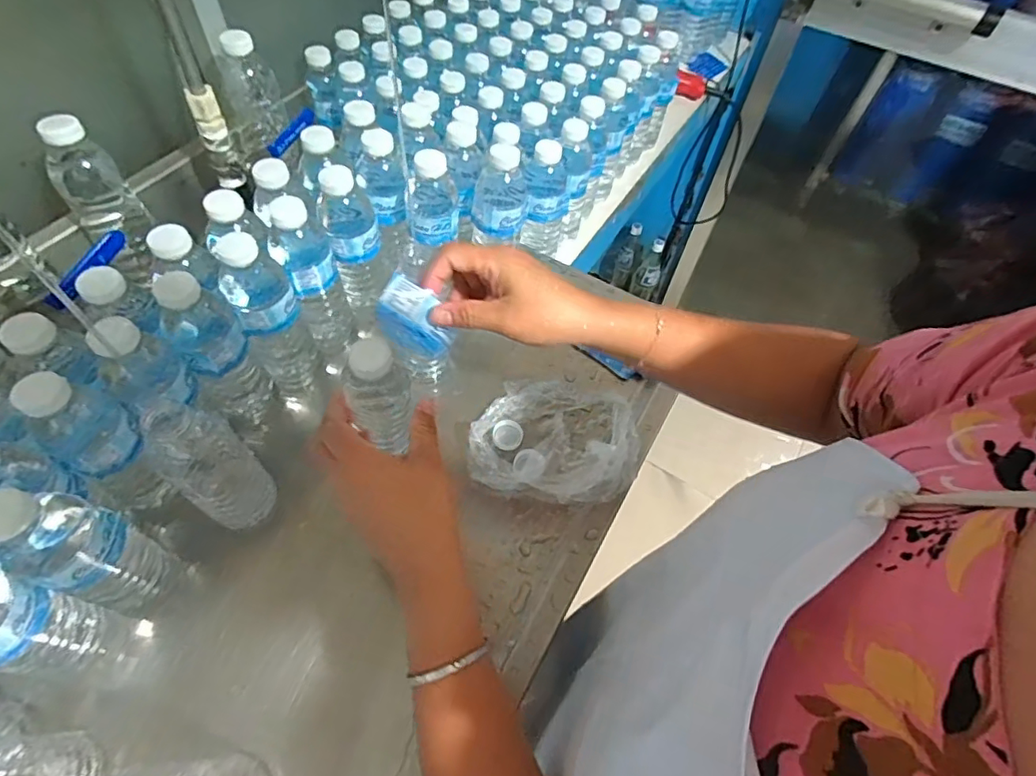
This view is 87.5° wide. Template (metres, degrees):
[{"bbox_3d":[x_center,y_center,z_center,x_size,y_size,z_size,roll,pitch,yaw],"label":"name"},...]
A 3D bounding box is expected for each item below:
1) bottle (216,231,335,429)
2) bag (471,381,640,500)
[{"bbox_3d":[-0.240,-0.049,0.548,0.063,0.234,0.061,-17,60,-15],"label":"bottle"},{"bbox_3d":[0.040,0.051,0.562,0.163,0.024,0.131,12,57,4],"label":"bag"}]

